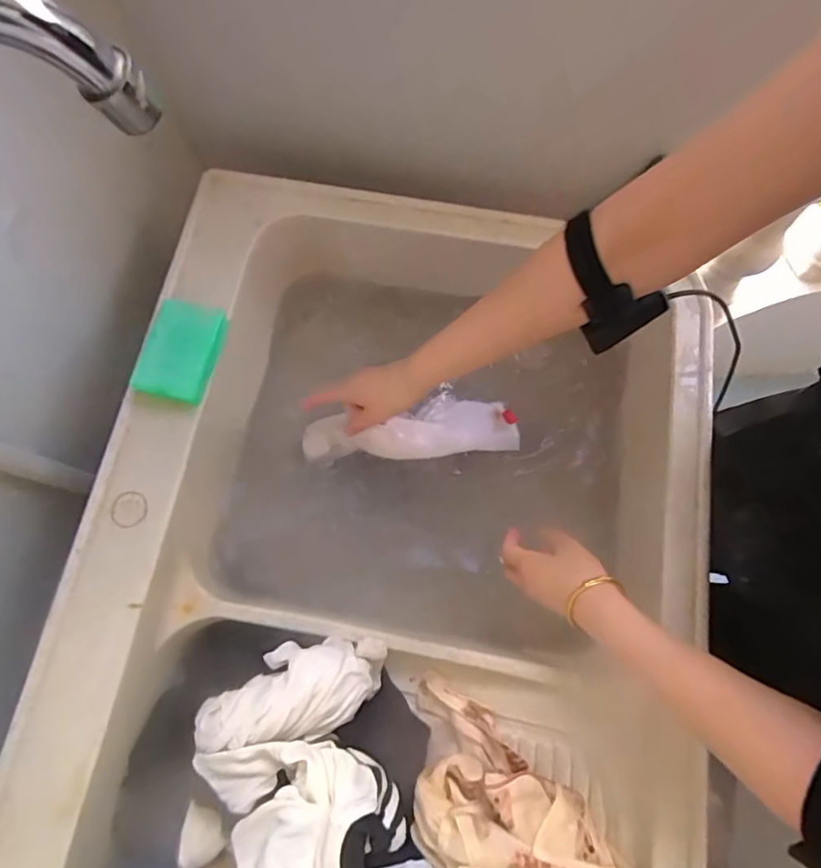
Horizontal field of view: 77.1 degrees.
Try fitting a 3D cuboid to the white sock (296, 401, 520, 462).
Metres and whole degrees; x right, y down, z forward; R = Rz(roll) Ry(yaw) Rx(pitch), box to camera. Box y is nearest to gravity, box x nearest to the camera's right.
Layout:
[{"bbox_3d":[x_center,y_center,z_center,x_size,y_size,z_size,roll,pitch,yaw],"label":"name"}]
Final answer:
[{"bbox_3d":[0.001,-0.003,0.633,0.260,0.042,0.065,-6,75,-4],"label":"white sock"}]

